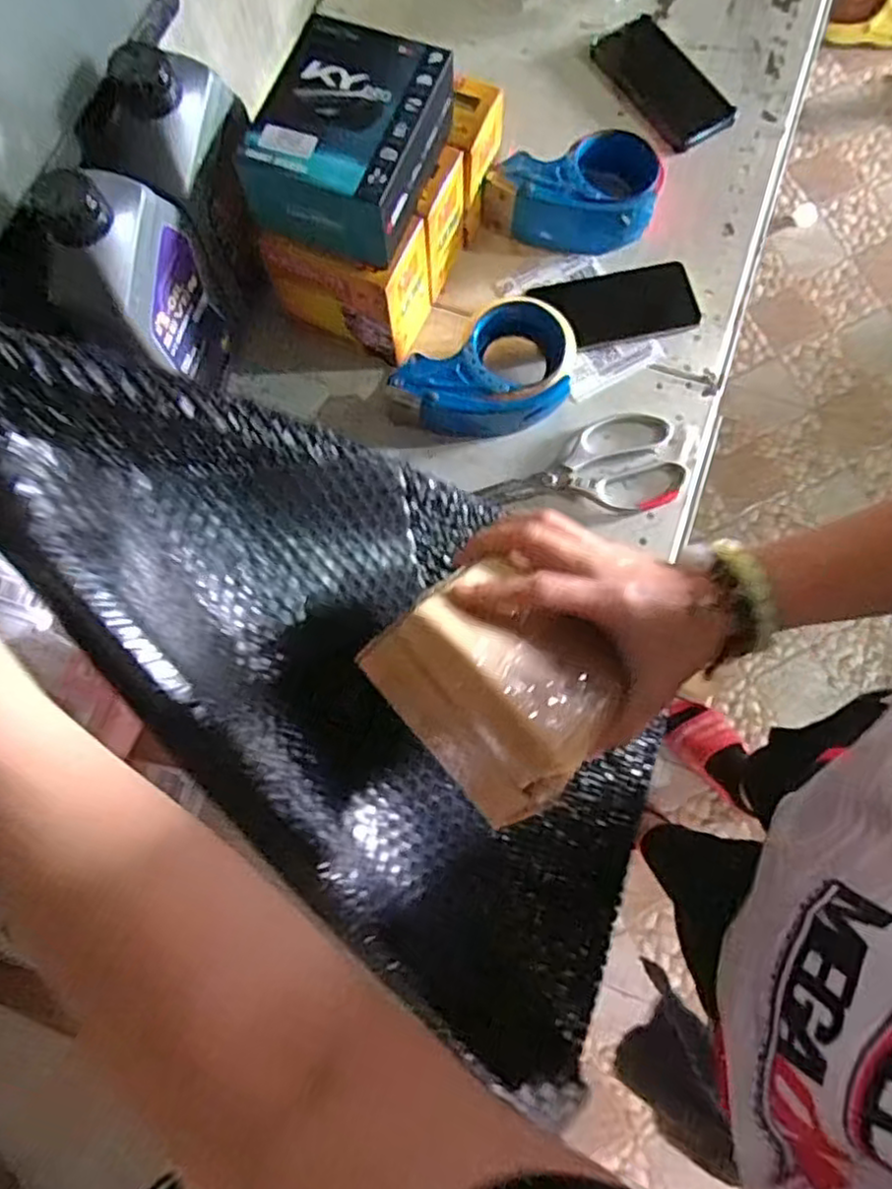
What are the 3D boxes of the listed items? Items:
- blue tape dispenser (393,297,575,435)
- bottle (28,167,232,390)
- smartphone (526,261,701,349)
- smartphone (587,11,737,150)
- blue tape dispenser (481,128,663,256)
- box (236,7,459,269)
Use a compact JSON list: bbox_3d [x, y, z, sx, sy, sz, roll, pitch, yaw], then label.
[{"bbox_3d":[0.038,-0.194,0.608,0.167,0.068,0.104,-18,75,-3],"label":"blue tape dispenser"},{"bbox_3d":[-0.226,-0.222,0.529,0.052,0.214,0.114,18,76,6],"label":"bottle"},{"bbox_3d":[0.162,-0.272,0.653,0.147,0.011,0.075,-10,75,-1],"label":"smartphone"},{"bbox_3d":[0.227,-0.539,0.721,0.090,0.013,0.154,-31,77,-7],"label":"smartphone"},{"bbox_3d":[0.118,-0.388,0.659,0.162,0.063,0.098,4,75,3],"label":"blue tape dispenser"},{"bbox_3d":[-0.073,-0.349,0.529,0.118,0.063,0.152,19,76,6],"label":"box"}]

